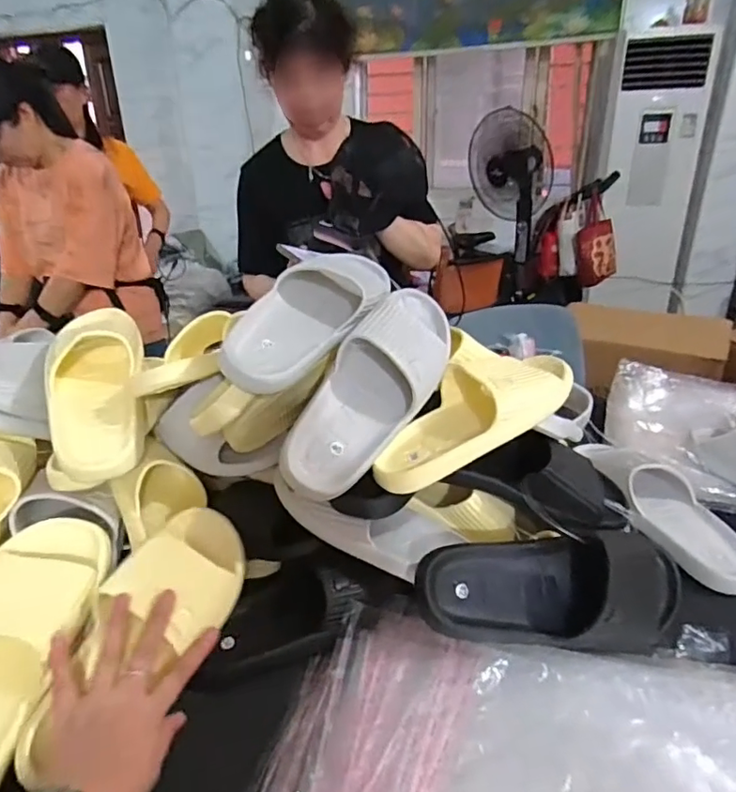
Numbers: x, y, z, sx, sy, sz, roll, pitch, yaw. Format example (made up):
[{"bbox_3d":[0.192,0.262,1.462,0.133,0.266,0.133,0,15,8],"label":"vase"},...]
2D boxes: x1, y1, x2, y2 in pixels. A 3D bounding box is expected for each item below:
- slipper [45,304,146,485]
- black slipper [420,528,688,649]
[{"bbox_3d":[-0.302,-0.015,0.612,0.107,0.067,0.241,-10,49,-18],"label":"slipper"},{"bbox_3d":[0.185,0.190,0.524,0.267,0.083,0.113,-4,66,-6],"label":"black slipper"}]

